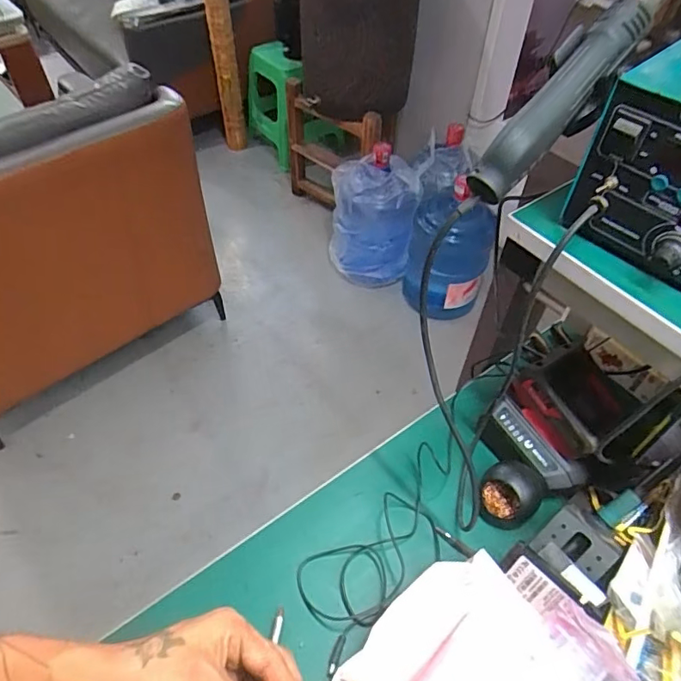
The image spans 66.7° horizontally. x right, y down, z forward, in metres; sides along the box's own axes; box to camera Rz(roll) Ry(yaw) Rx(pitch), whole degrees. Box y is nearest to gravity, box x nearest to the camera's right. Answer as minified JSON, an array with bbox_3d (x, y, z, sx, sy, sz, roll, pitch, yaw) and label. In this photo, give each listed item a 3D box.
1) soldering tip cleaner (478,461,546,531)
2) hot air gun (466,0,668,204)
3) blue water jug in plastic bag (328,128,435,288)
[{"bbox_3d":[0.201,0.181,0.608,0.070,0.060,0.063,25,55,18],"label":"soldering tip cleaner"},{"bbox_3d":[0.185,-0.206,0.398,0.045,0.040,0.233,40,89,27],"label":"hot air gun"},{"bbox_3d":[0.129,-0.433,1.821,0.331,0.446,0.267,5,51,3],"label":"blue water jug in plastic bag"}]

